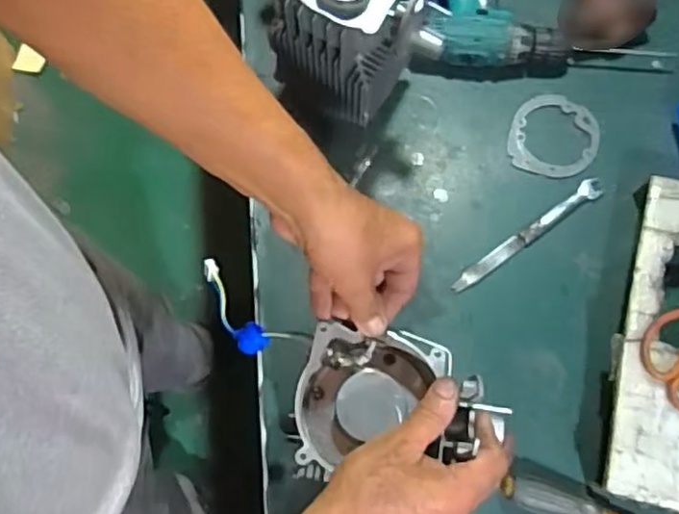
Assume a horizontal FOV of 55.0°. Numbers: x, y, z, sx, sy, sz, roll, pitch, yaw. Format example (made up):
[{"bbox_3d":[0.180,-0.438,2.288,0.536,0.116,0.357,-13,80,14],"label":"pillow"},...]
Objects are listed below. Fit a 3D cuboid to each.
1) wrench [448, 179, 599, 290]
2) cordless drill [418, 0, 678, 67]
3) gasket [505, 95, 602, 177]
[{"bbox_3d":[0.209,-0.023,0.727,0.202,0.007,0.022,-35,77,-9],"label":"wrench"},{"bbox_3d":[0.204,-0.323,0.791,0.206,0.054,0.200,3,74,1],"label":"cordless drill"},{"bbox_3d":[0.251,-0.141,0.760,0.101,0.004,0.105,0,74,0],"label":"gasket"}]

